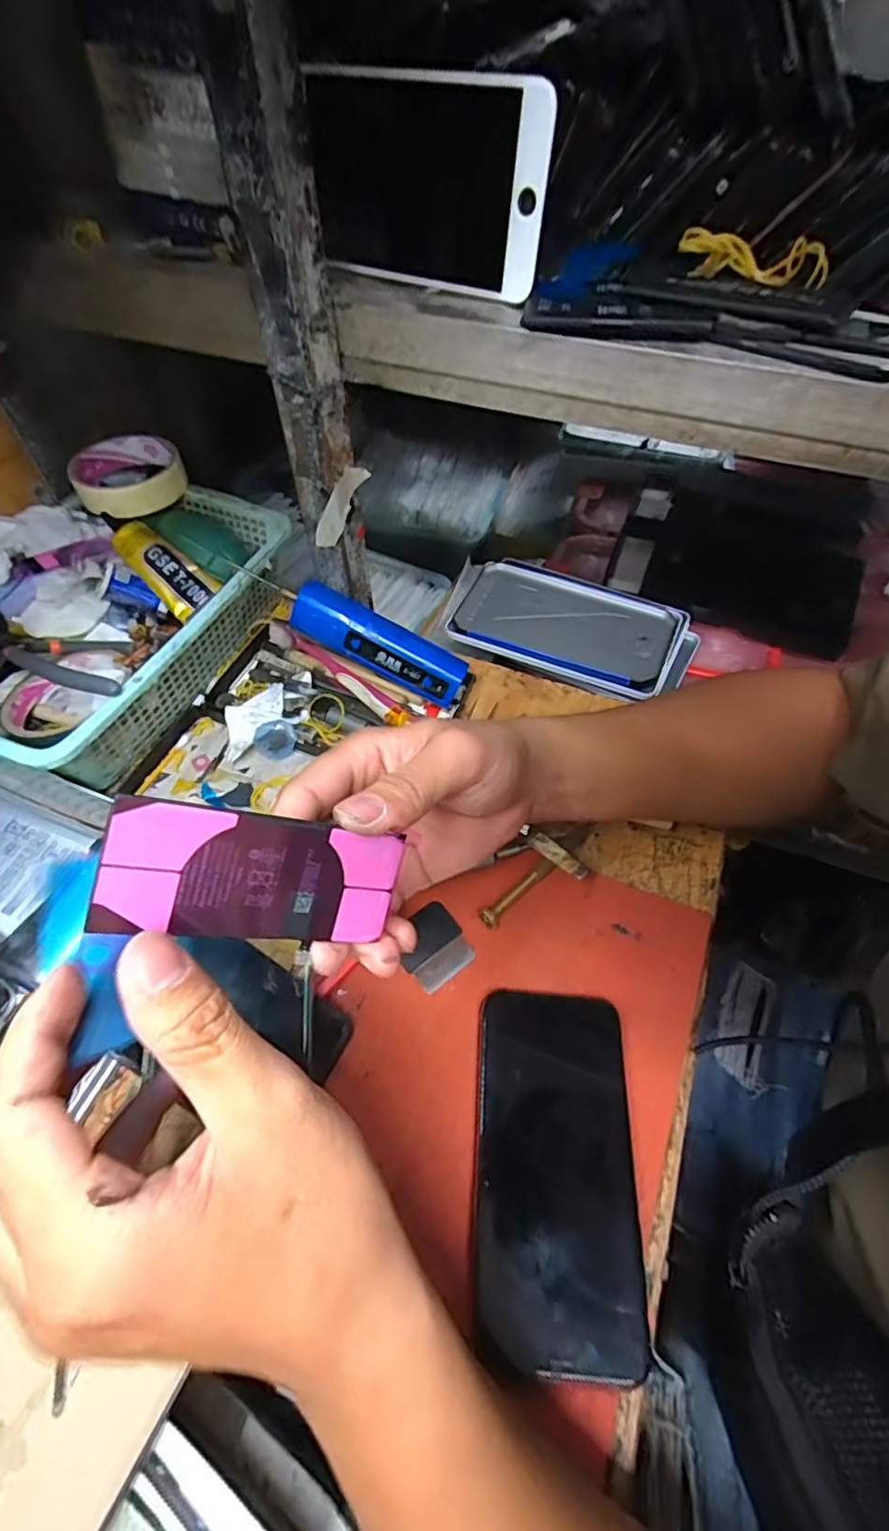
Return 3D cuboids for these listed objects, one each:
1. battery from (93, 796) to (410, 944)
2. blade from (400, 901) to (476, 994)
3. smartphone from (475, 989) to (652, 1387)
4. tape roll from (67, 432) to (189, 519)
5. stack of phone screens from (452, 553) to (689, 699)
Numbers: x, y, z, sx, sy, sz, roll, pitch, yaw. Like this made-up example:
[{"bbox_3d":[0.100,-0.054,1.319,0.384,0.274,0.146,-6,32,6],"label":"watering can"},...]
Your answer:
[{"bbox_3d":[-0.063,0.039,0.200,0.097,0.004,0.043,15,92,-33],"label":"battery"},{"bbox_3d":[-0.007,0.104,0.339,0.039,0.004,0.042,-35,63,-21],"label":"blade"},{"bbox_3d":[0.053,0.186,0.277,0.072,0.013,0.146,3,56,2],"label":"smartphone"},{"bbox_3d":[-0.260,-0.242,0.484,0.081,0.028,0.079,0,56,0],"label":"tape roll"},{"bbox_3d":[0.107,-0.123,0.509,0.186,0.020,0.116,25,59,16],"label":"stack of phone screens"}]

